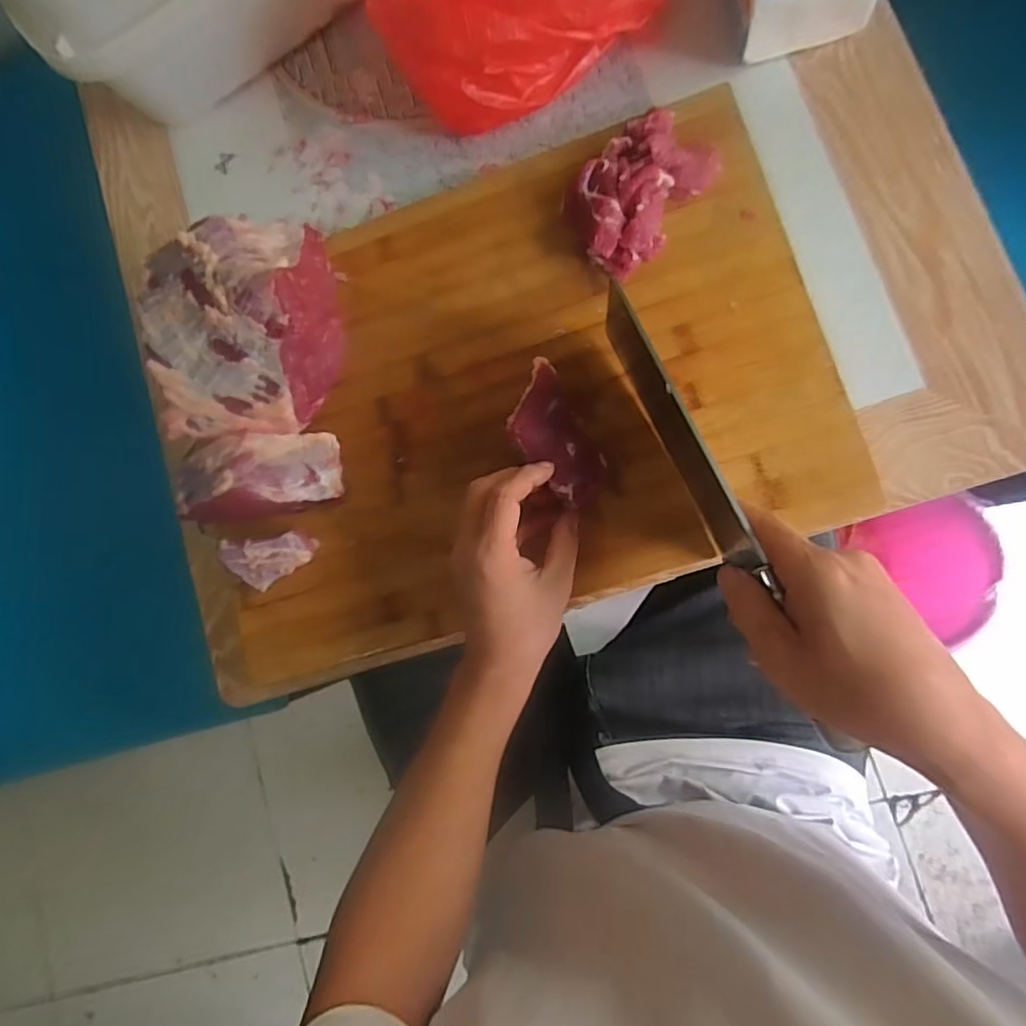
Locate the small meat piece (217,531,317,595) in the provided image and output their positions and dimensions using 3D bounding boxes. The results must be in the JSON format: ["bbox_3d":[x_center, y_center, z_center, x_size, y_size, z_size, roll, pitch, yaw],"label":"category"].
[{"bbox_3d":[-0.192,0.038,0.462,0.068,0.027,0.040,-11,84,7],"label":"small meat piece"}]

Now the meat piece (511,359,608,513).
[{"bbox_3d":[0.027,-0.053,0.398,0.047,0.014,0.100,-26,83,5],"label":"meat piece"}]

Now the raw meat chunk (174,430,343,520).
[{"bbox_3d":[-0.200,-0.028,0.451,0.123,0.048,0.065,-5,84,8],"label":"raw meat chunk"}]

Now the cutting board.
[{"bbox_3d":[-0.016,-0.094,0.457,0.486,0.027,0.344,-17,83,7],"label":"cutting board"}]

